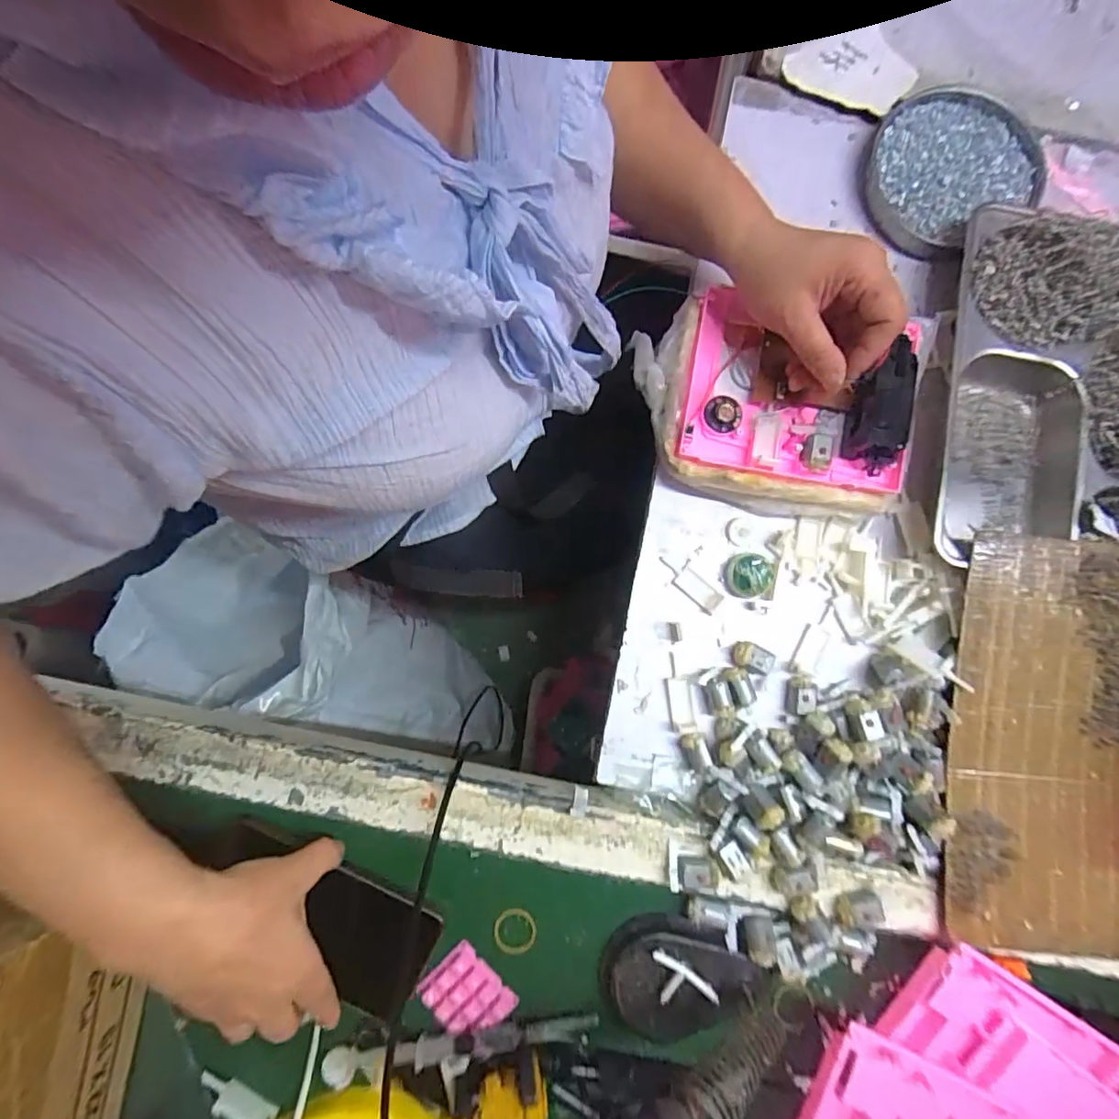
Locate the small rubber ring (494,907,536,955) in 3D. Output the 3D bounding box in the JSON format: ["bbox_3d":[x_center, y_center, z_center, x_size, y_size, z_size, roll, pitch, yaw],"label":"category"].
[{"bbox_3d":[-0.033,0.272,0.397,0.030,0.004,0.031,0,85,0],"label":"small rubber ring"}]

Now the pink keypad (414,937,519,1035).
[{"bbox_3d":[-0.066,0.313,0.390,0.047,0.008,0.058,-41,86,-4],"label":"pink keypad"}]

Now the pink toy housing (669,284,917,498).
[{"bbox_3d":[0.171,-0.126,0.398,0.167,0.043,0.127,11,80,2],"label":"pink toy housing"}]

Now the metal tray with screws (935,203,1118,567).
[{"bbox_3d":[0.397,-0.121,0.411,0.207,0.063,0.269,9,85,0],"label":"metal tray with screws"}]

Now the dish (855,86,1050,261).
[{"bbox_3d":[0.320,-0.323,0.449,0.137,0.026,0.122,-25,85,-3],"label":"dish"}]

